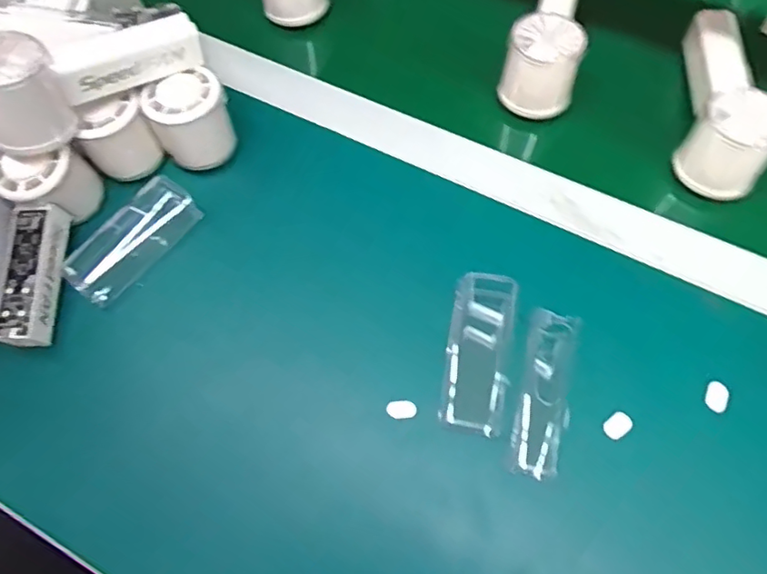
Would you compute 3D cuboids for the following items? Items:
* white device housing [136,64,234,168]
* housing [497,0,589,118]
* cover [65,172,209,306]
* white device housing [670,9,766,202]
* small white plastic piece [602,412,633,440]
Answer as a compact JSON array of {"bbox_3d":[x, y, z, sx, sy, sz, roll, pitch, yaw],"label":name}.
[{"bbox_3d":[-0.142,-0.122,0.433,0.057,0.065,0.048,-28,69,-8],"label":"white device housing"},{"bbox_3d":[0.143,-0.215,0.464,0.055,0.057,0.150,20,70,11],"label":"housing"},{"bbox_3d":[-0.183,-0.035,0.419,0.042,0.018,0.103,37,74,17],"label":"cover"},{"bbox_3d":[0.257,-0.145,0.426,0.052,0.058,0.144,11,68,8],"label":"white device housing"},{"bbox_3d":[0.149,0.088,0.363,0.018,0.005,0.013,-38,70,-12],"label":"small white plastic piece"}]

